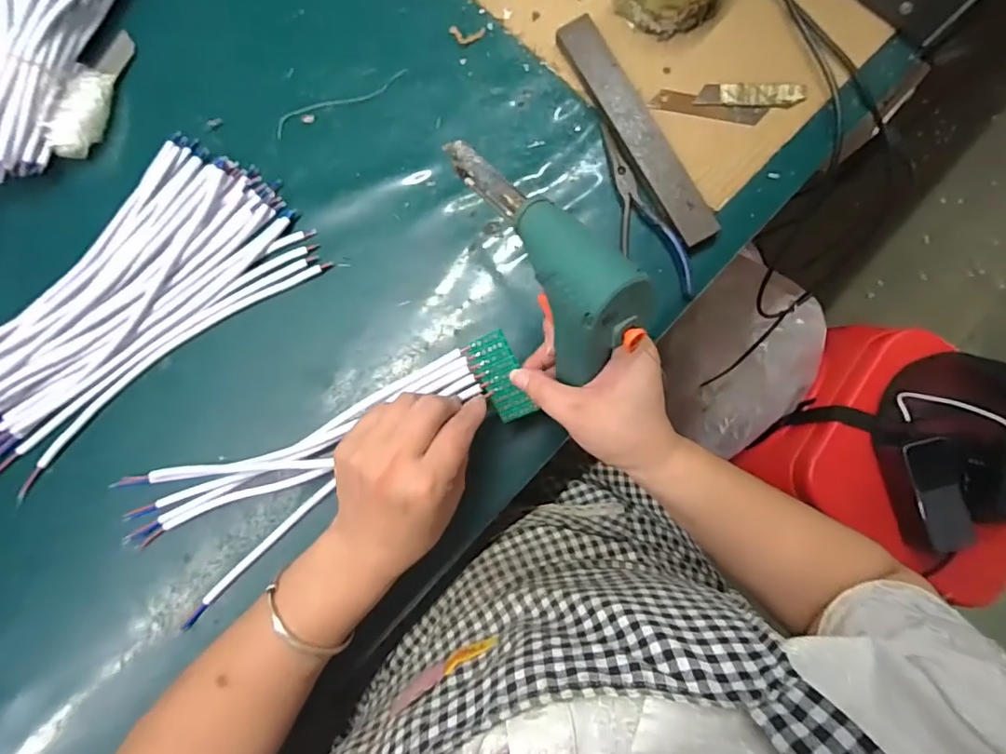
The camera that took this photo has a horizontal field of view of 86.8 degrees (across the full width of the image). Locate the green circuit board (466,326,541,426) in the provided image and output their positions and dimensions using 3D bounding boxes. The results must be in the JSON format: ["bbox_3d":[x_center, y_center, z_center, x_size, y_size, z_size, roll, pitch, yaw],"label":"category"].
[{"bbox_3d":[0.000,0.000,0.373,0.028,0.007,0.063,-22,103,14],"label":"green circuit board"}]

